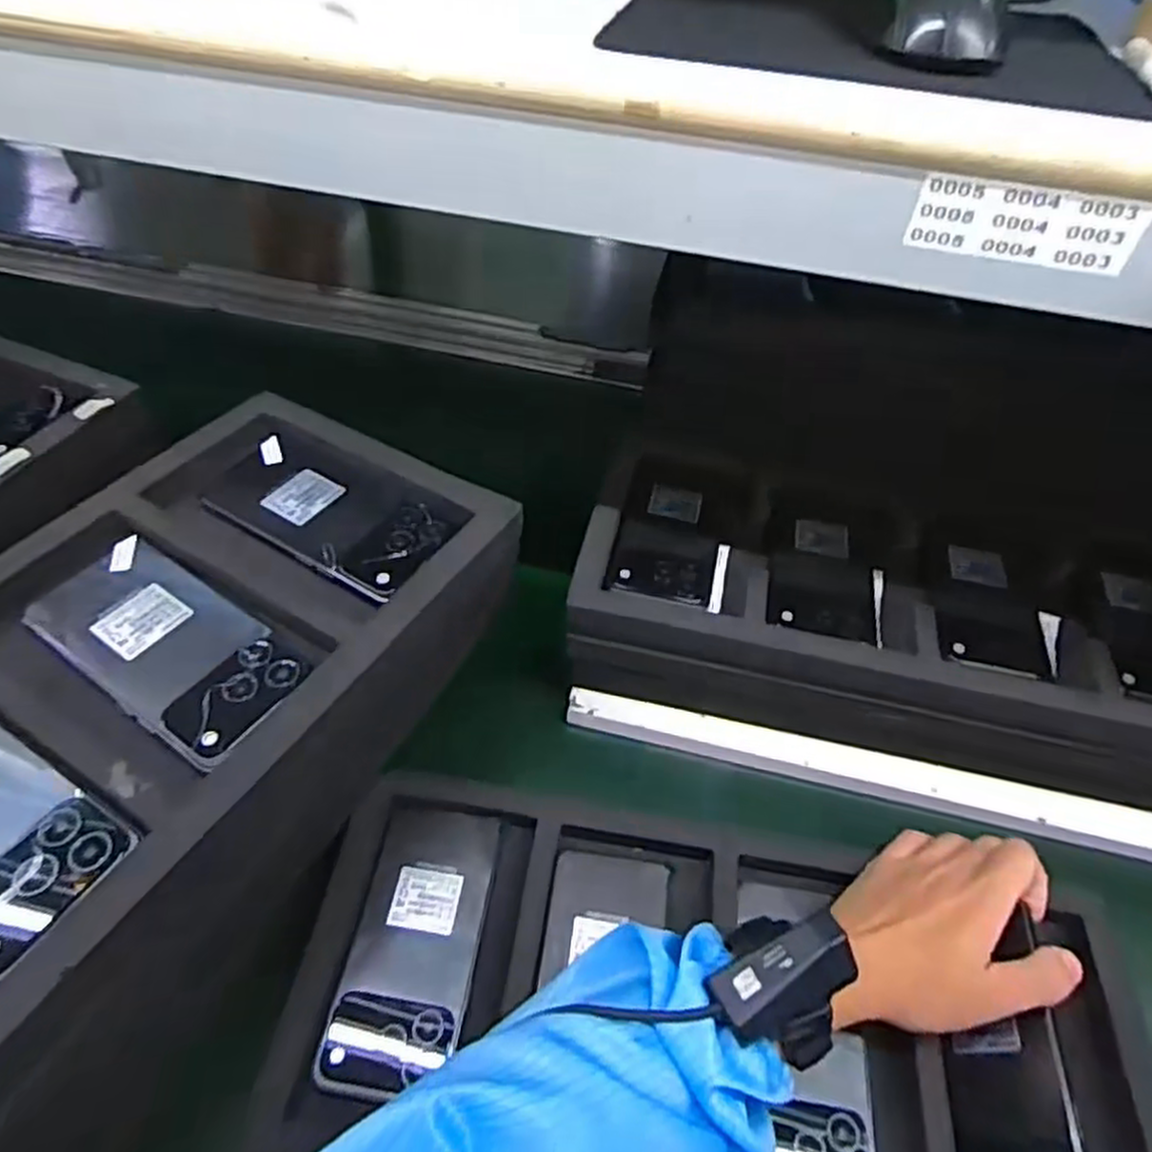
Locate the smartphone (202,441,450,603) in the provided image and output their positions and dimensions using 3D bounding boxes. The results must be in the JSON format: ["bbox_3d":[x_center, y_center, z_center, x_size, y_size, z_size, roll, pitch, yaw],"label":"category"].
[{"bbox_3d":[-0.151,-0.038,0.458,0.147,0.010,0.071,26,52,18],"label":"smartphone"}]

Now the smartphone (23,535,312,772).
[{"bbox_3d":[-0.215,0.034,0.395,0.159,0.010,0.073,30,53,21],"label":"smartphone"}]

